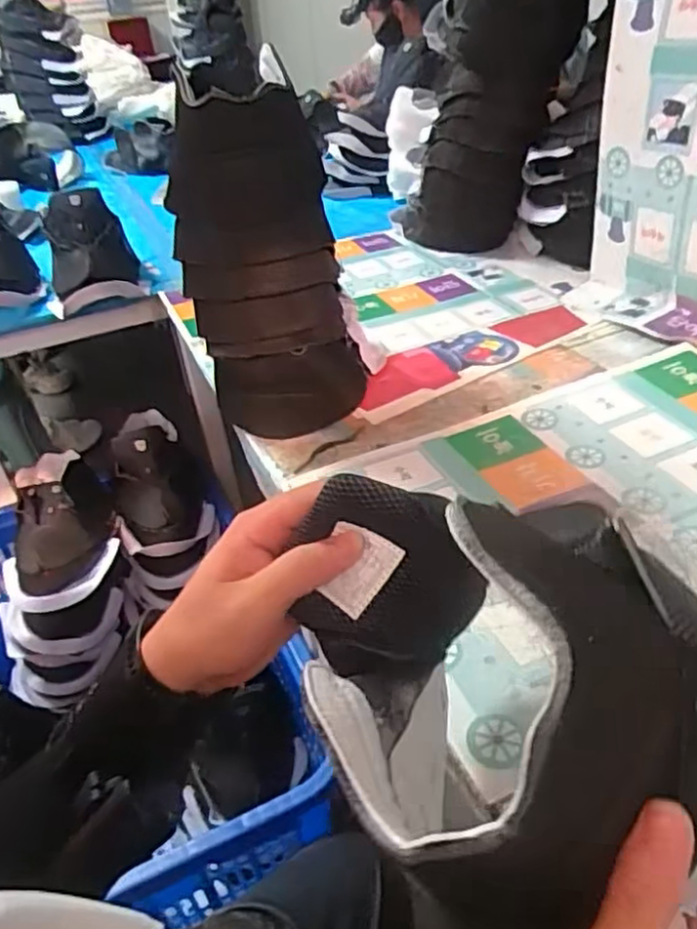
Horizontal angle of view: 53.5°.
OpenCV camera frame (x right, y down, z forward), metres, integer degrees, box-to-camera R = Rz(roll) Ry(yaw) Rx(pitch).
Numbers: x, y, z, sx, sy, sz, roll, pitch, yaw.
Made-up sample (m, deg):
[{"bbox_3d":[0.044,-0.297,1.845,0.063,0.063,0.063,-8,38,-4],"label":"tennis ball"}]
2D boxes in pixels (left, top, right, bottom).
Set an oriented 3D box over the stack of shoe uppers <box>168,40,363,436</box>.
[{"bbox_3d":[-0.084,-0.204,0.743,0.187,0.347,0.098,-10,36,-6],"label":"stack of shoe uppers"}]

